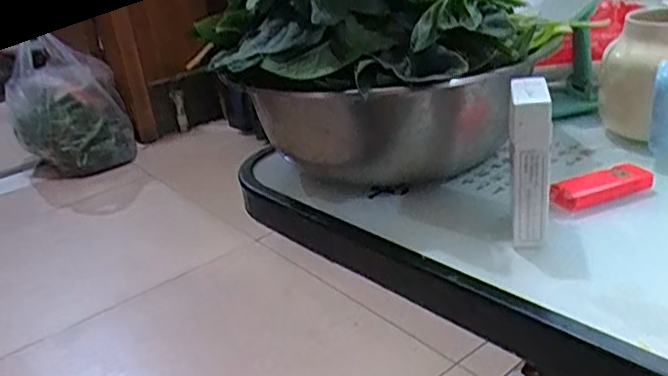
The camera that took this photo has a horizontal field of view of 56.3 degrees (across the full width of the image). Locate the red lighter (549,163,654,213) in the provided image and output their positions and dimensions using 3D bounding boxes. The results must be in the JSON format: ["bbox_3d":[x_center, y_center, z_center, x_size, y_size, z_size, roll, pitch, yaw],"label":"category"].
[{"bbox_3d":[0.194,0.000,0.453,0.084,0.013,0.030,-17,27,-21],"label":"red lighter"}]

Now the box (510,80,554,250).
[{"bbox_3d":[0.126,-0.019,0.404,0.023,0.091,0.050,1,26,15],"label":"box"}]

